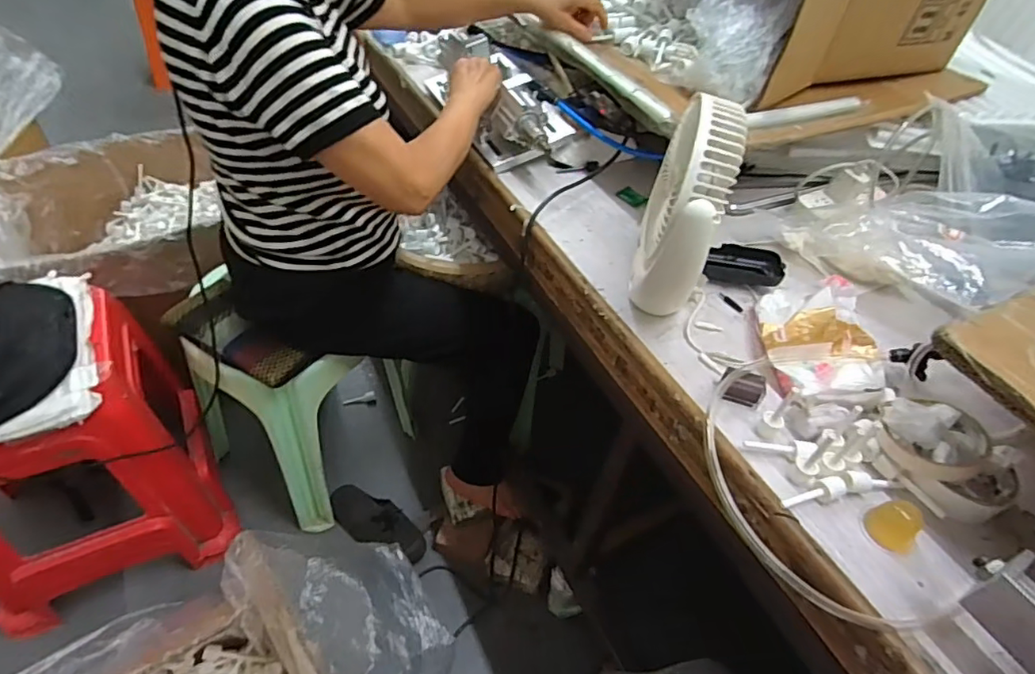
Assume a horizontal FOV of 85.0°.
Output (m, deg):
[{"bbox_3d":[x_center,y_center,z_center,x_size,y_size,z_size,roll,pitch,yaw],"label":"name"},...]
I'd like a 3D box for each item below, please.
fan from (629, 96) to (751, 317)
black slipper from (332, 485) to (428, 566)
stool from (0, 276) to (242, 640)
[{"bbox_3d":[0.176,-0.125,0.589,0.058,0.215,0.153,17,47,10],"label":"fan"},{"bbox_3d":[-0.286,0.372,1.146,0.222,0.065,0.083,22,48,14],"label":"black slipper"},{"bbox_3d":[-0.743,0.178,0.941,0.353,0.468,0.318,-18,51,-22],"label":"stool"}]

